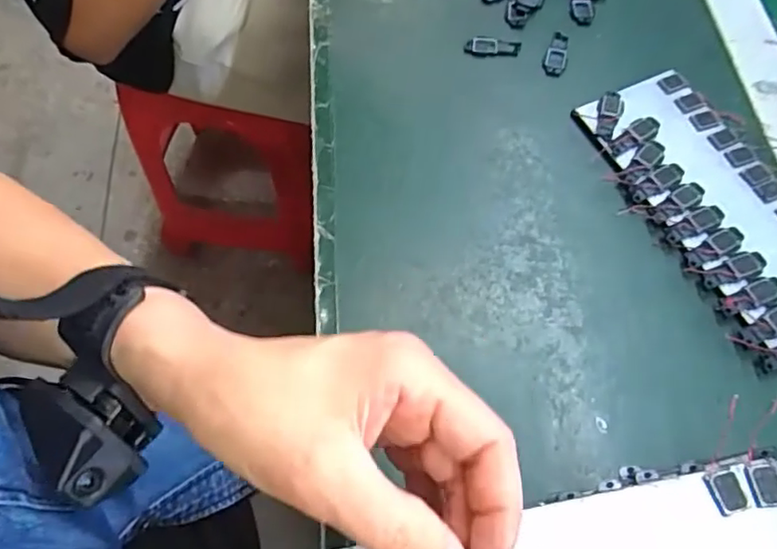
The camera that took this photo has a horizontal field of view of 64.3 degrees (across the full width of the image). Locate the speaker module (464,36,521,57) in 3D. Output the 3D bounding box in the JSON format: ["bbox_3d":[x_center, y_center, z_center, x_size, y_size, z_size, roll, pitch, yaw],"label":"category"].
[{"bbox_3d":[0.076,-0.166,0.449,0.039,0.004,0.015,9,64,8],"label":"speaker module"}]

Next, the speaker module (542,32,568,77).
[{"bbox_3d":[0.122,-0.159,0.445,0.016,0.004,0.041,19,66,12],"label":"speaker module"}]

